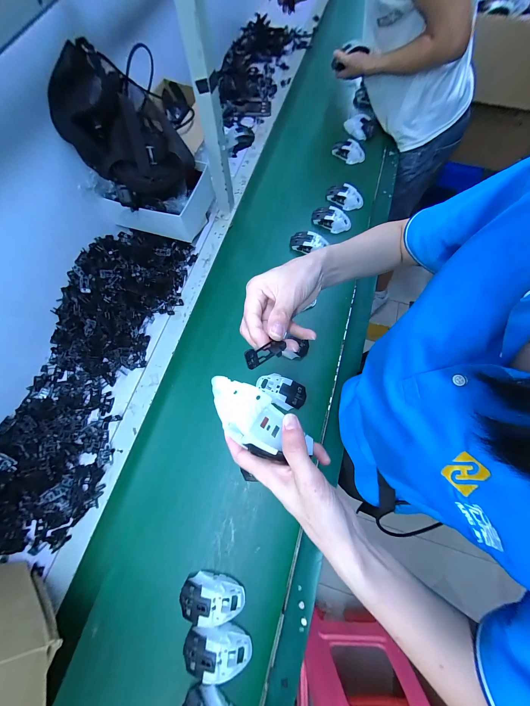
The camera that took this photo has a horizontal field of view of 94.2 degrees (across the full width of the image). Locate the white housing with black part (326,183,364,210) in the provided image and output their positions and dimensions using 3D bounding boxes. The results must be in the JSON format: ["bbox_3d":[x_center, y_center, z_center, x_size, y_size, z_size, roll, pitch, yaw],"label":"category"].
[{"bbox_3d":[0.240,-0.470,0.741,0.114,0.045,0.057,24,74,9],"label":"white housing with black part"}]

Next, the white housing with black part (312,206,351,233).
[{"bbox_3d":[0.193,-0.389,0.714,0.113,0.030,0.055,22,73,8],"label":"white housing with black part"}]

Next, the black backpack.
[{"bbox_3d":[-0.286,-0.450,0.514,0.193,0.180,0.229,-40,75,-11],"label":"black backpack"}]

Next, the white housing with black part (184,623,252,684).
[{"bbox_3d":[-0.085,0.521,0.436,0.116,0.032,0.073,-6,72,0],"label":"white housing with black part"}]

